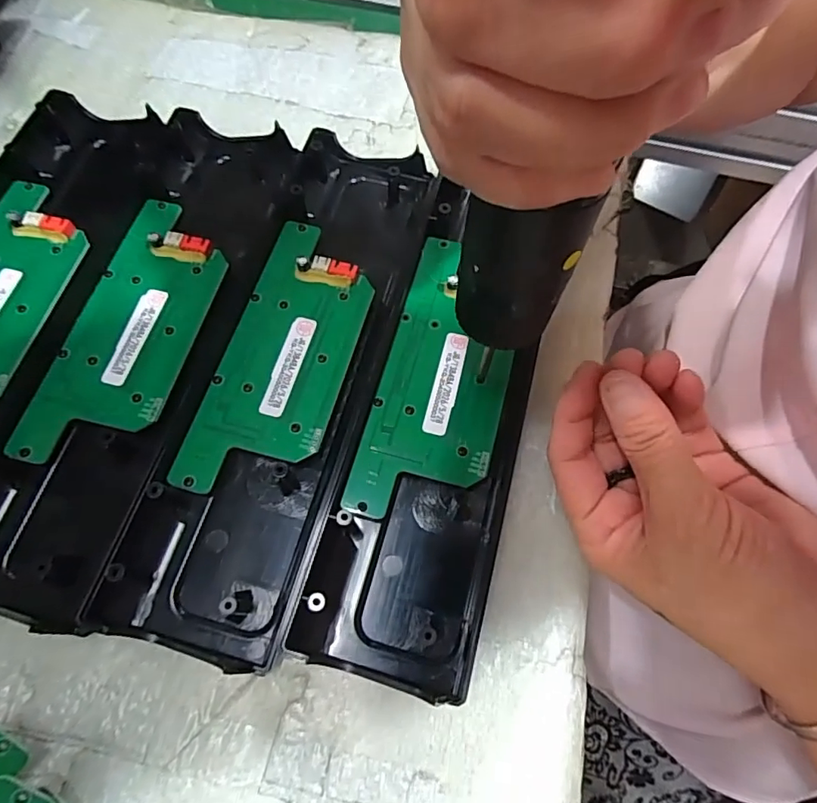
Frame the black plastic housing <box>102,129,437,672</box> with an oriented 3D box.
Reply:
[{"bbox_3d":[-0.053,-0.022,0.234,0.074,0.017,0.246,15,68,3],"label":"black plastic housing"}]

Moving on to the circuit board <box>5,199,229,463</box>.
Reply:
[{"bbox_3d":[-0.124,-0.036,0.231,0.054,0.007,0.132,13,67,3],"label":"circuit board"}]

